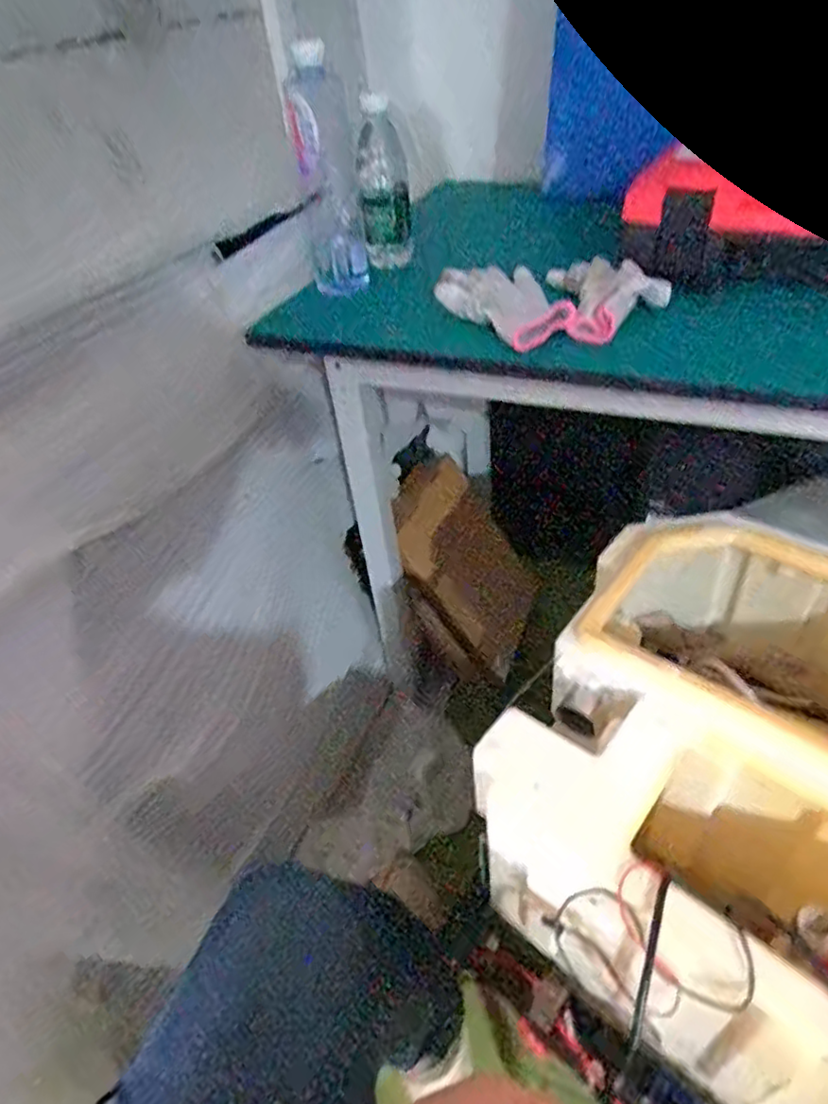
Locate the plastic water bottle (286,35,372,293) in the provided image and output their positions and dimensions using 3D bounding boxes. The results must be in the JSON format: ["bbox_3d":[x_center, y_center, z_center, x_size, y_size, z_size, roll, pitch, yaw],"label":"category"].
[{"bbox_3d":[-0.098,-0.407,0.710,0.062,0.227,0.064,0,43,7],"label":"plastic water bottle"}]

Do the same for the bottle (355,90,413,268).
[{"bbox_3d":[-0.036,-0.431,0.758,0.053,0.171,0.049,0,43,7],"label":"bottle"}]

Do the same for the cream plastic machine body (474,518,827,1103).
[{"bbox_3d":[0.299,0.183,0.515,0.390,0.220,0.403,22,50,28],"label":"cream plastic machine body"}]

